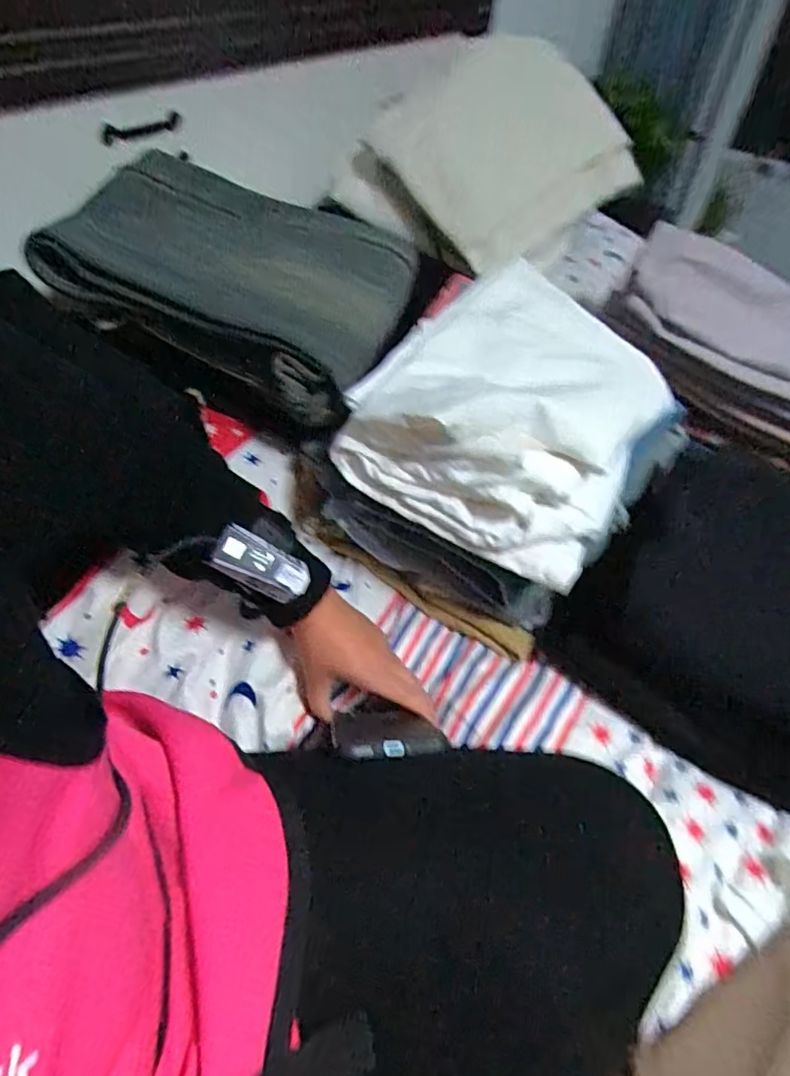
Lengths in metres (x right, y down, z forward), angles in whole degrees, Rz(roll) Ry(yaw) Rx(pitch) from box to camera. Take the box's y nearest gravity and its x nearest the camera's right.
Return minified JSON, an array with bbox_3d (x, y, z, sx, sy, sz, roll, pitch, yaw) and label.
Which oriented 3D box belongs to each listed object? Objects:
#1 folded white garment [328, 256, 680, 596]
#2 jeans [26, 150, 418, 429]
[{"bbox_3d":[0.106,-0.117,0.539,0.230,0.108,0.266,28,52,19],"label":"folded white garment"},{"bbox_3d":[-0.161,-0.273,0.624,0.328,0.113,0.248,17,50,11],"label":"jeans"}]

